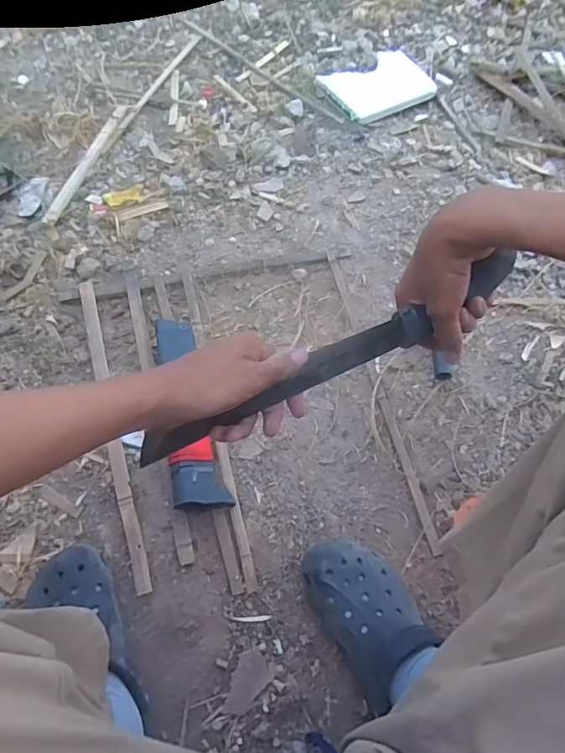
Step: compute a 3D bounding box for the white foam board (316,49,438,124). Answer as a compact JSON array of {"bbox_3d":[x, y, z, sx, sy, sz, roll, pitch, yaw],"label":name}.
[{"bbox_3d":[0.215,-0.643,1.077,0.239,0.019,0.152,-32,71,-17],"label":"white foam board"}]

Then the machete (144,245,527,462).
[{"bbox_3d":[0.048,-0.013,0.445,0.373,0.046,0.029,-27,69,-6],"label":"machete"}]

